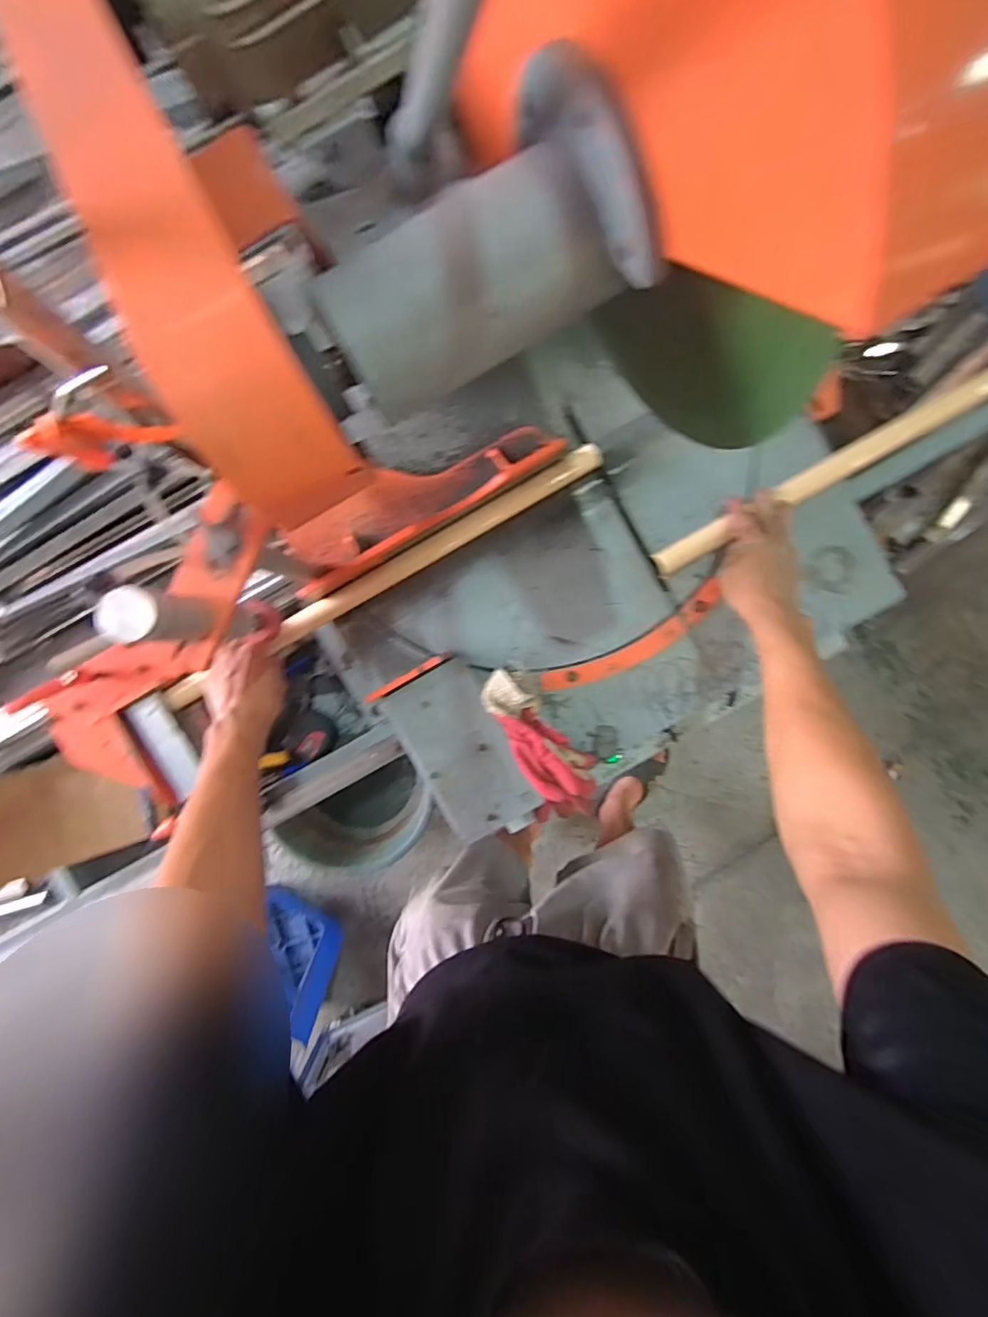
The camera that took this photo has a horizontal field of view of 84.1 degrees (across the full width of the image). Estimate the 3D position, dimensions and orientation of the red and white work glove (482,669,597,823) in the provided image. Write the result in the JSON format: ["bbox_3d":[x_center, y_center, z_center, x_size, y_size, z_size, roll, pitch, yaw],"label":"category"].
[{"bbox_3d":[0.060,0.100,0.645,0.088,0.049,0.200,-24,91,2],"label":"red and white work glove"}]

